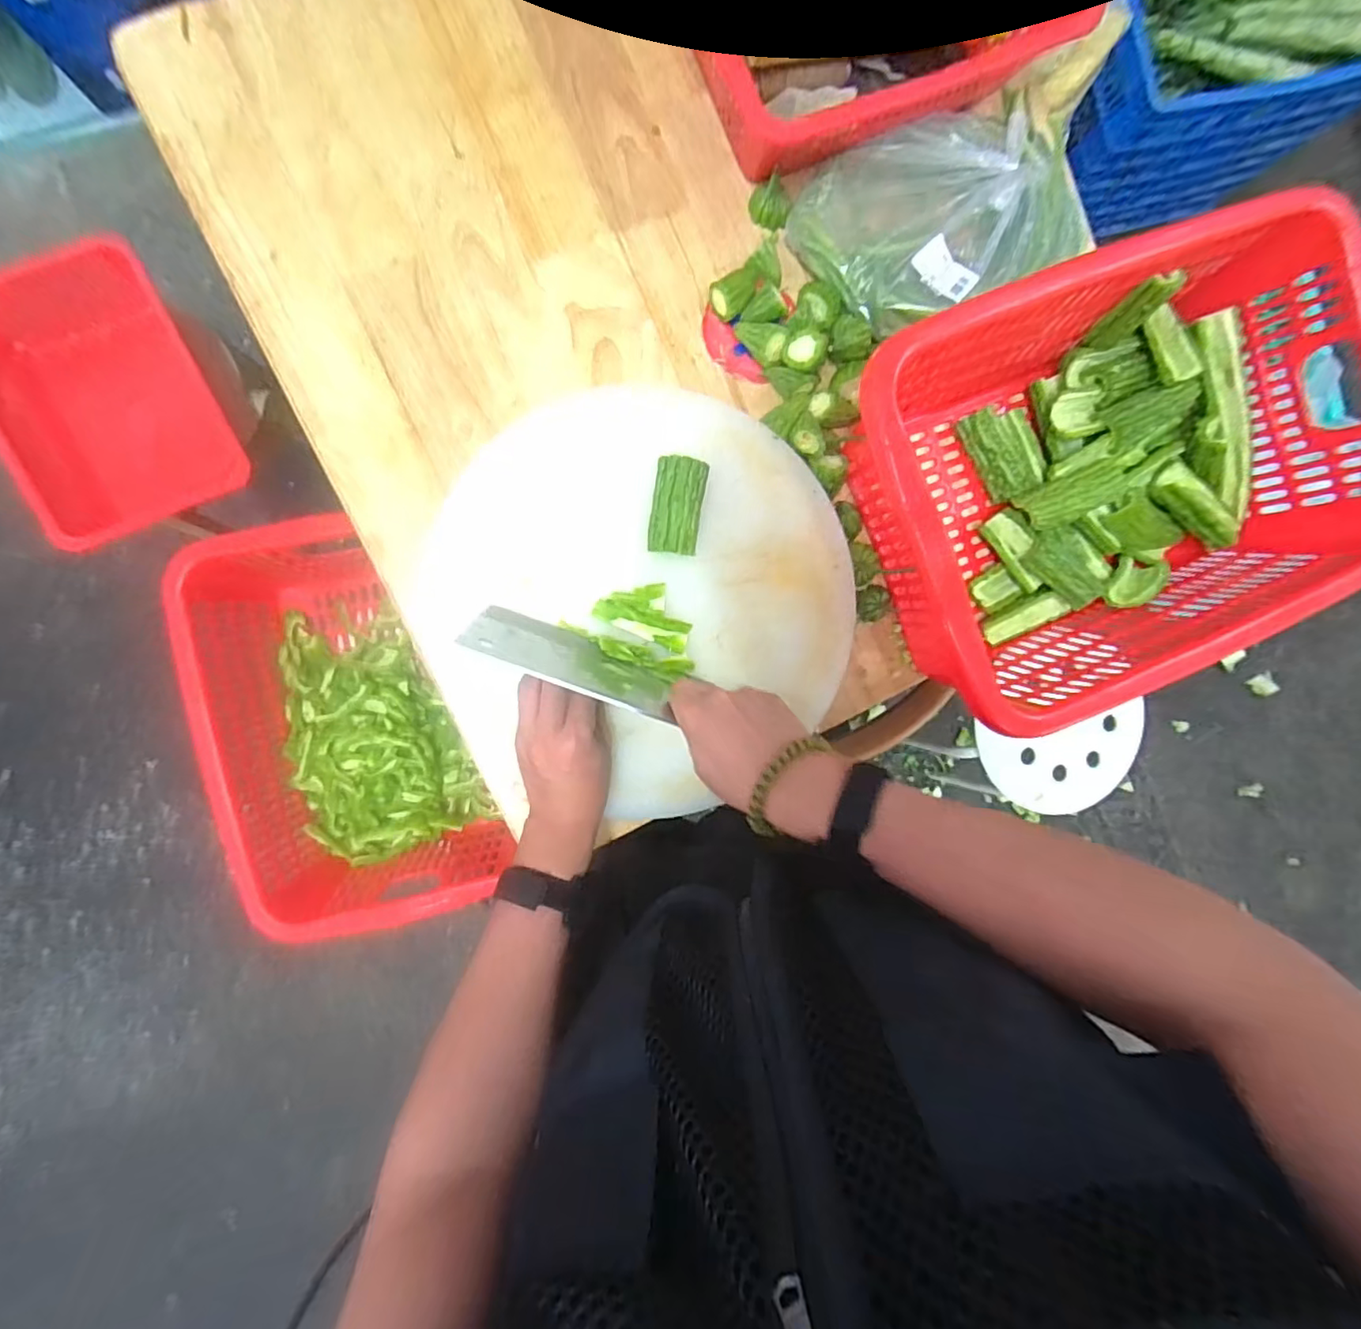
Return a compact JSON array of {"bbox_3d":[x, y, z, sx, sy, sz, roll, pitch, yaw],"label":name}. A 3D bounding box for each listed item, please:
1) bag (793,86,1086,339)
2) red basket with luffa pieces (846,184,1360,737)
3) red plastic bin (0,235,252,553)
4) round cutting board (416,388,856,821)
[{"bbox_3d":[0.236,-0.418,0.542,0.250,0.064,0.168,-24,96,-7],"label":"bag"},{"bbox_3d":[0.377,-0.169,0.535,0.456,0.168,0.322,-23,96,-7],"label":"red basket with luffa pieces"},{"bbox_3d":[-0.689,-0.313,0.722,0.235,0.131,0.286,-28,97,-7],"label":"red plastic bin"},{"bbox_3d":[-0.030,-0.056,0.518,0.362,0.046,0.357,0,93,-9],"label":"round cutting board"}]

